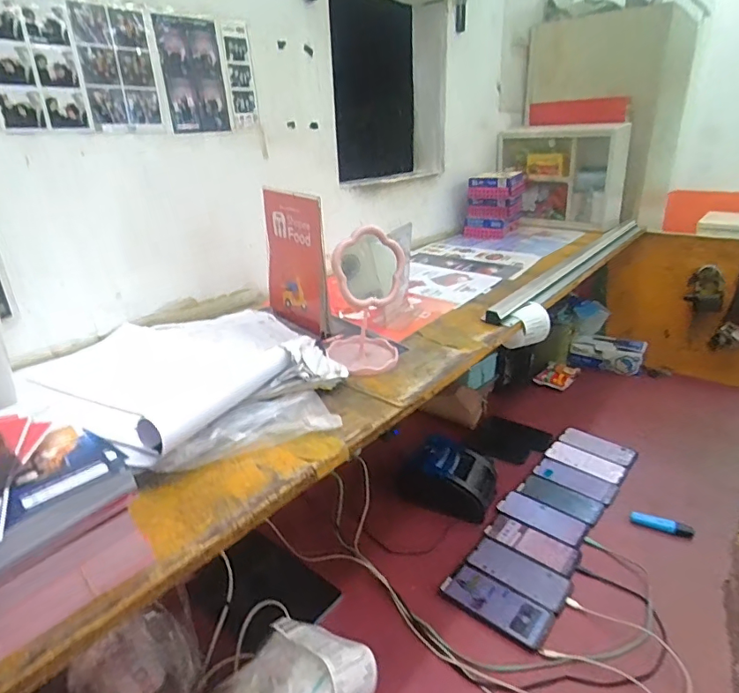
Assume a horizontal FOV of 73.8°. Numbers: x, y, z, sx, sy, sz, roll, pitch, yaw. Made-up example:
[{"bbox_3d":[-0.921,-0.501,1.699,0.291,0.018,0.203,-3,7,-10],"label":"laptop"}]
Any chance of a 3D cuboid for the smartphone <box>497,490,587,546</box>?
[{"bbox_3d":[0.342,0.338,0.974,0.070,0.013,0.167,-21,29,-36],"label":"smartphone"}]

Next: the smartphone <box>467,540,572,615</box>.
[{"bbox_3d":[0.259,0.391,0.855,0.166,0.009,0.080,19,31,39],"label":"smartphone"}]

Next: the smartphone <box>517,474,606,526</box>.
[{"bbox_3d":[0.400,0.316,1.025,0.163,0.015,0.080,20,32,41],"label":"smartphone"}]

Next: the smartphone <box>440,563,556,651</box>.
[{"bbox_3d":[0.206,0.414,0.796,0.165,0.010,0.075,17,30,38],"label":"smartphone"}]

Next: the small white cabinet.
[{"bbox_3d":[0.559,-0.491,1.456,0.146,0.289,0.344,-19,28,-33],"label":"small white cabinet"}]

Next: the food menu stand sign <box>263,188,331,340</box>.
[{"bbox_3d":[-0.118,-0.135,0.777,0.015,0.208,0.153,-19,31,-38],"label":"food menu stand sign"}]

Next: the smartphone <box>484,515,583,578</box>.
[{"bbox_3d":[0.300,0.360,0.908,0.160,0.013,0.064,16,30,36],"label":"smartphone"}]

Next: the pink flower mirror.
[{"bbox_3d":[-0.006,-0.063,0.661,0.108,0.182,0.109,-3,23,-1],"label":"pink flower mirror"}]

